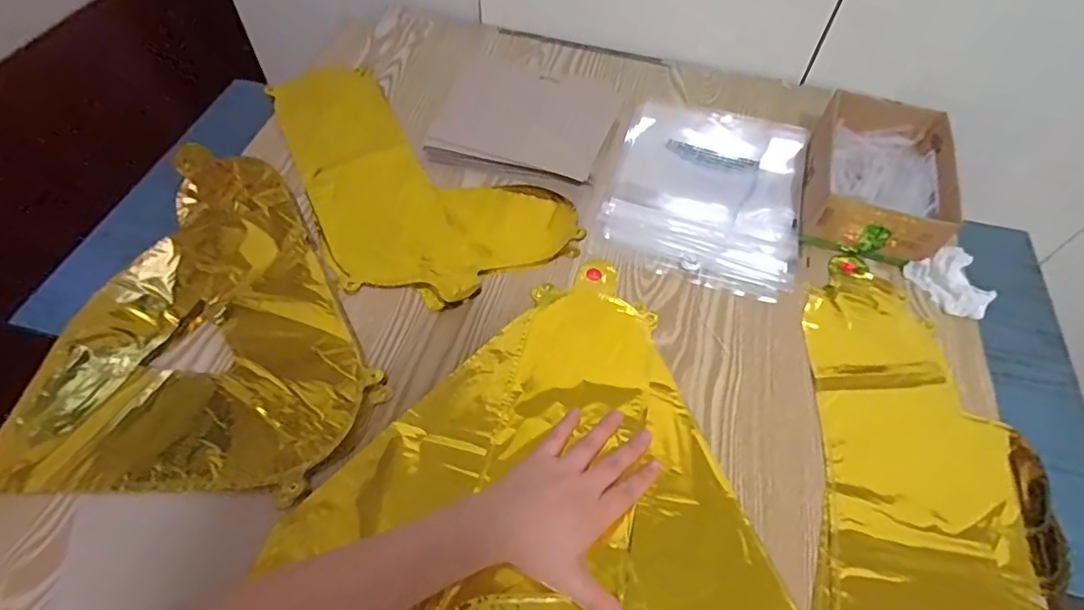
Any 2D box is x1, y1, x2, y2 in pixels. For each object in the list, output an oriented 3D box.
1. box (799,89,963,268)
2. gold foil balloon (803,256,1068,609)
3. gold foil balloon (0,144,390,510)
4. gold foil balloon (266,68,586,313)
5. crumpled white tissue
[{"bbox_3d":[0.358,-0.139,0.602,0.132,0.068,0.187,17,57,9],"label":"box"},{"bbox_3d":[0.313,0.154,0.446,0.186,0.023,0.430,14,56,3],"label":"gold foil balloon"},{"bbox_3d":[-0.274,-0.007,0.512,0.269,0.019,0.350,5,56,1],"label":"gold foil balloon"},{"bbox_3d":[-0.165,-0.162,0.631,0.222,0.008,0.403,-30,62,-20],"label":"gold foil balloon"},{"bbox_3d":[0.411,-0.022,0.551,0.063,0.031,0.069,-9,57,-8],"label":"crumpled white tissue"}]

